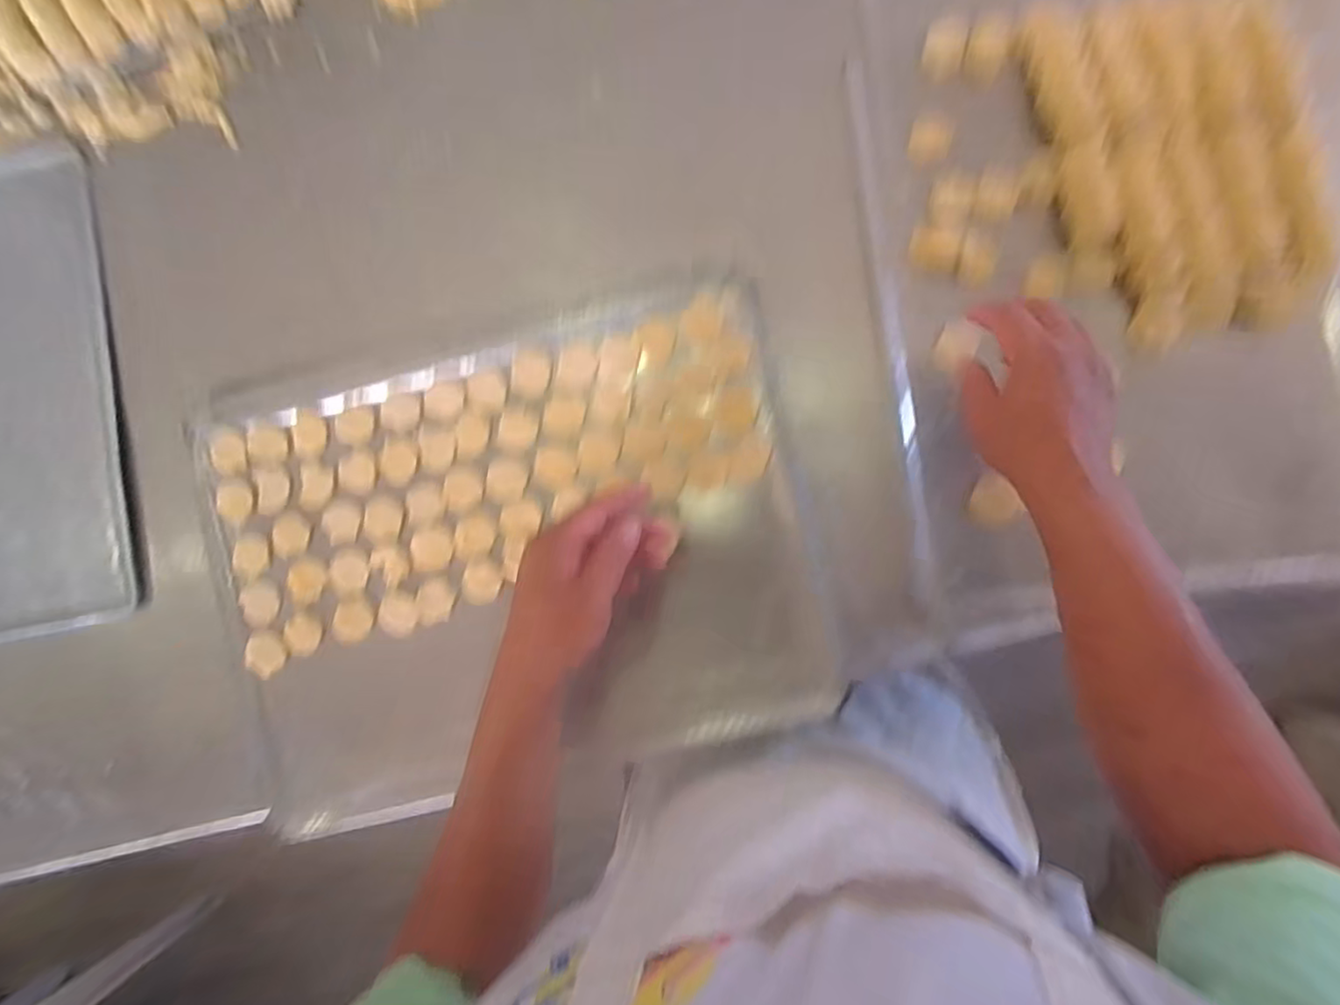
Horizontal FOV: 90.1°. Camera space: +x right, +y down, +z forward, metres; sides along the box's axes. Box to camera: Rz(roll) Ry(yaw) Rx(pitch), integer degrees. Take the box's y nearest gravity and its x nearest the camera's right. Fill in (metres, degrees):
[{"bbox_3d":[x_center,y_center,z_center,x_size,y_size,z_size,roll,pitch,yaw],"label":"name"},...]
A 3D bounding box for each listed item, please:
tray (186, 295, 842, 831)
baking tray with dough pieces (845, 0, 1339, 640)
[{"bbox_3d":[-0.125,0.043,0.521,0.461,0.050,0.346,-12,82,5],"label":"tray"},{"bbox_3d":[0.324,-0.155,0.502,0.324,0.038,0.456,-6,88,7],"label":"baking tray with dough pieces"}]

